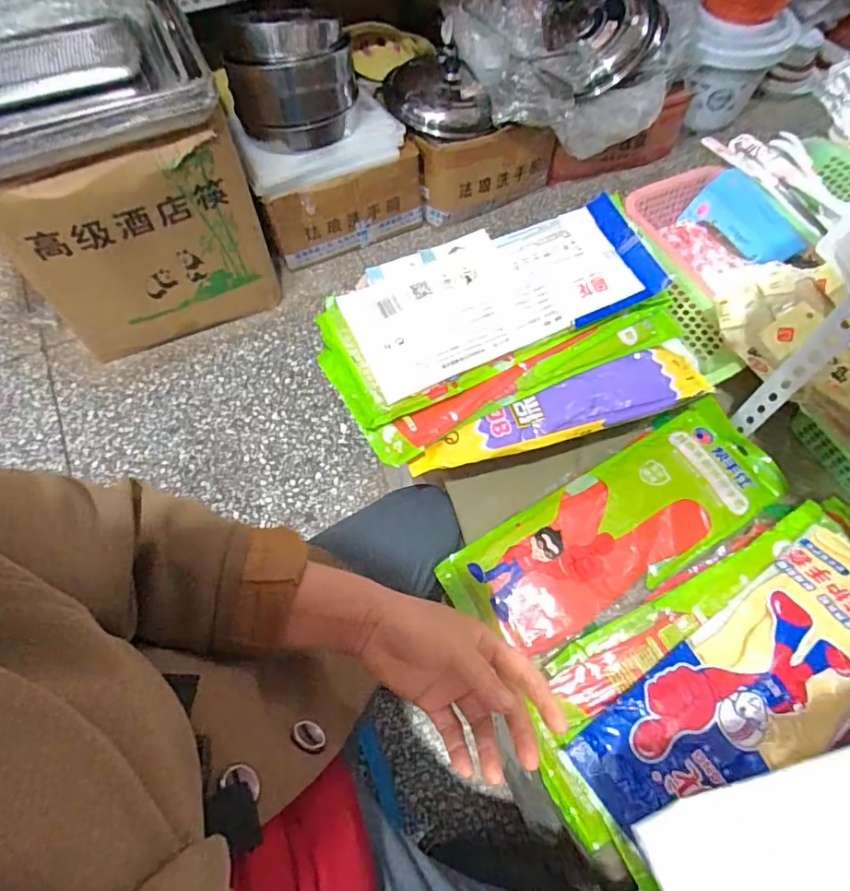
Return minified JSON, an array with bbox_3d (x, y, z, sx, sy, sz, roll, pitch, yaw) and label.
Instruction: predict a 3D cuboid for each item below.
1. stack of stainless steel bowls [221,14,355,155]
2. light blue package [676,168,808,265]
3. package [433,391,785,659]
[{"bbox_3d":[-0.298,-0.827,1.198,0.267,0.204,0.231,-2,62,0],"label":"stack of stainless steel bowls"},{"bbox_3d":[0.508,-0.352,0.831,0.093,0.030,0.172,-50,65,20],"label":"light blue package"},{"bbox_3d":[0.237,0.094,0.639,0.427,0.025,0.151,-28,65,-13],"label":"package"}]

